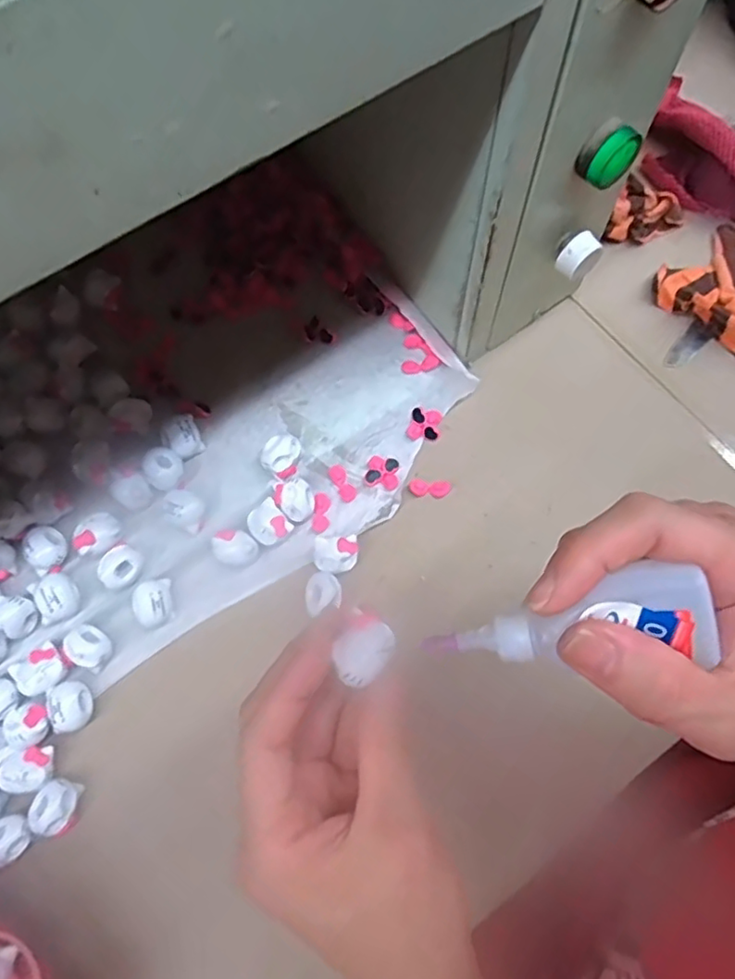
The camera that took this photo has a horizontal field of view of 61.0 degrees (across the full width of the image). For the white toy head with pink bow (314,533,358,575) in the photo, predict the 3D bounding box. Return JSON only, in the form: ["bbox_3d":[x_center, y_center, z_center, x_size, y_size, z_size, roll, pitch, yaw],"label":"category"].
[{"bbox_3d":[-0.018,0.040,0.366,0.025,0.019,0.021,-4,70,-2],"label":"white toy head with pink bow"}]

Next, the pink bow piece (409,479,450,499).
[{"bbox_3d":[0.038,-0.001,0.387,0.025,0.008,0.011,8,70,3],"label":"pink bow piece"}]

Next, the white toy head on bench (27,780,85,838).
[{"bbox_3d":[-0.160,0.164,0.320,0.021,0.019,0.025,1,69,0],"label":"white toy head on bench"}]

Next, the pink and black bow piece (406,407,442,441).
[{"bbox_3d":[0.037,-0.042,0.403,0.020,0.005,0.020,12,70,4],"label":"pink and black bow piece"}]

